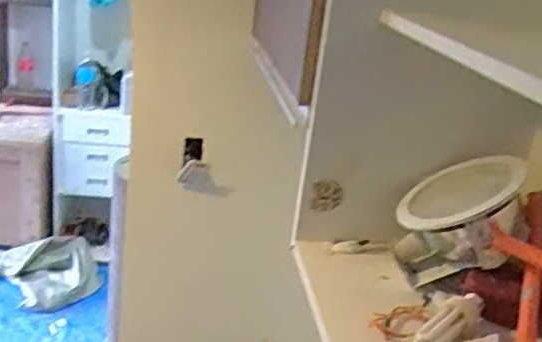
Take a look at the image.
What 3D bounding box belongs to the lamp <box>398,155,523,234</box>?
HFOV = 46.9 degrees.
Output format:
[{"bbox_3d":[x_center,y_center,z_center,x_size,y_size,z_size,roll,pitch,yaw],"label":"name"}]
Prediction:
[{"bbox_3d":[0.264,0.029,0.873,0.181,0.013,0.156,-24,18,8],"label":"lamp"}]

